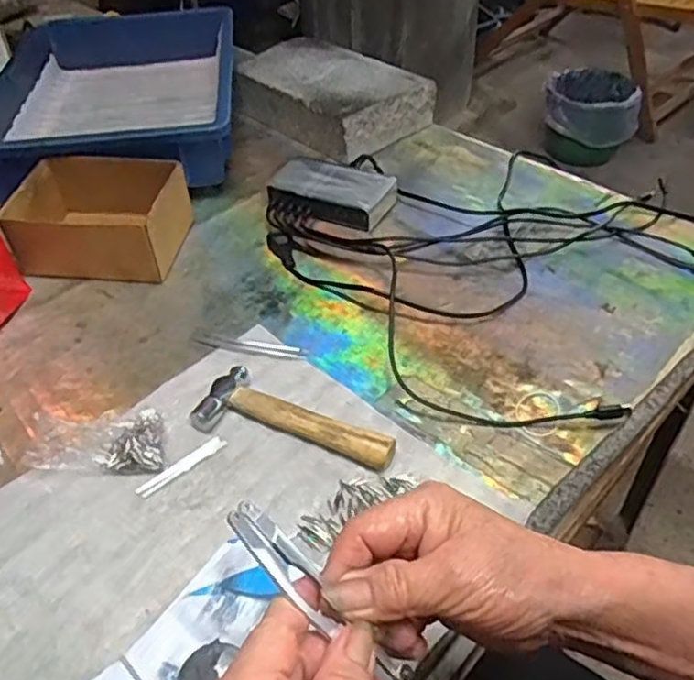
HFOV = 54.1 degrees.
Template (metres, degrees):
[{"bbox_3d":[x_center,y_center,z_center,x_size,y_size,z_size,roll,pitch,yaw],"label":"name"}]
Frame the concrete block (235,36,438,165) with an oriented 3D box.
[{"bbox_3d":[-0.024,-0.317,0.882,0.235,0.062,0.148,33,54,31],"label":"concrete block"}]

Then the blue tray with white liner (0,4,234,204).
[{"bbox_3d":[-0.285,-0.312,0.867,0.276,0.097,0.407,-6,44,-4],"label":"blue tray with white liner"}]

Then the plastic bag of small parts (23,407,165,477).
[{"bbox_3d":[-0.188,0.071,0.512,0.092,0.034,0.058,-7,44,-4],"label":"plastic bag of small parts"}]

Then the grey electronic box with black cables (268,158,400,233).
[{"bbox_3d":[-0.016,-0.158,0.737,0.127,0.035,0.075,12,46,15],"label":"grey electronic box with black cables"}]

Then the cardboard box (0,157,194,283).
[{"bbox_3d":[-0.247,-0.123,0.689,0.159,0.070,0.116,2,44,5],"label":"cardboard box"}]

